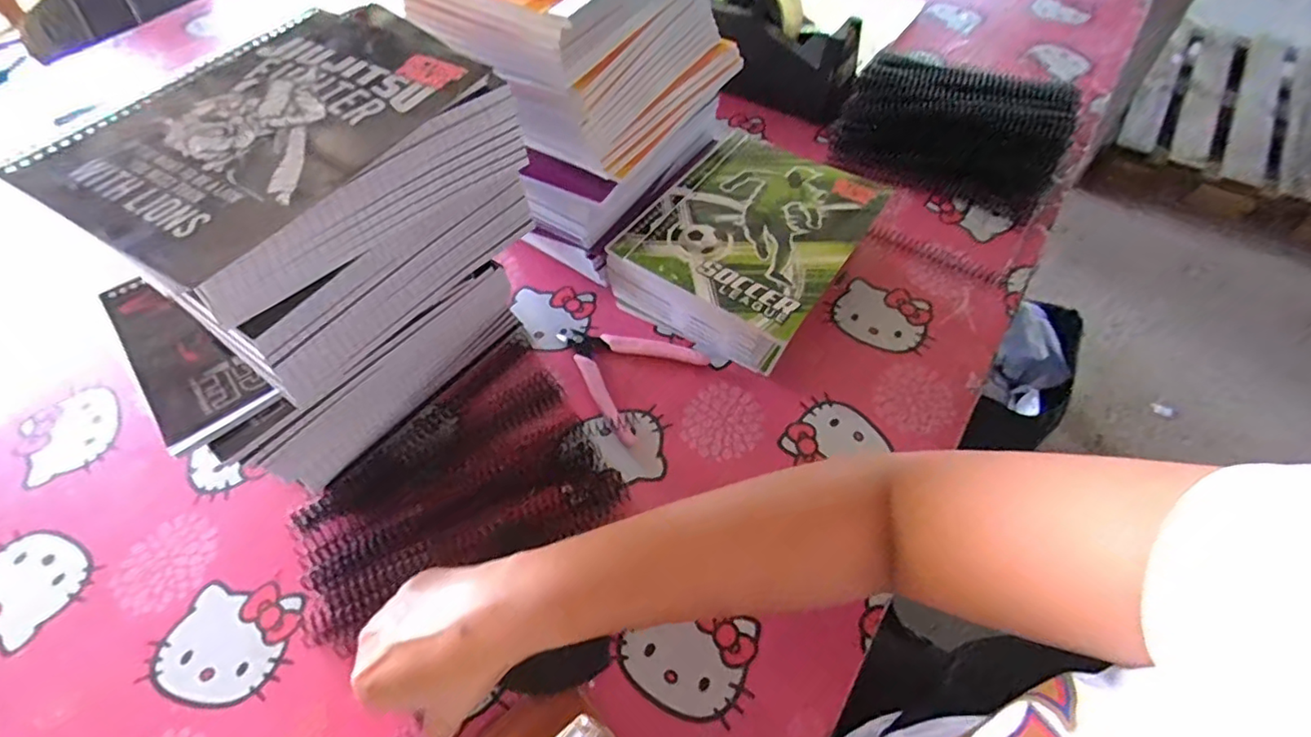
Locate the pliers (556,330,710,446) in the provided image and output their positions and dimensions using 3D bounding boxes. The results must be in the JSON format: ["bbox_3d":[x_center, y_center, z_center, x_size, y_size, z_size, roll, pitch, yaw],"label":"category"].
[{"bbox_3d":[-0.034,-0.005,0.491,0.116,0.009,0.097,32,62,22],"label":"pliers"}]

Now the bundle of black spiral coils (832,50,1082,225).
[{"bbox_3d":[0.315,-0.257,0.637,0.225,0.106,0.127,30,62,20],"label":"bundle of black spiral coils"}]

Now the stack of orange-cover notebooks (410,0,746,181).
[{"bbox_3d":[-0.053,-0.274,0.479,0.168,0.126,0.207,27,60,19],"label":"stack of orange-cover notebooks"}]

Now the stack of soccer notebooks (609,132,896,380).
[{"bbox_3d":[0.083,-0.112,0.528,0.172,0.068,0.201,30,62,20],"label":"stack of soccer notebooks"}]

